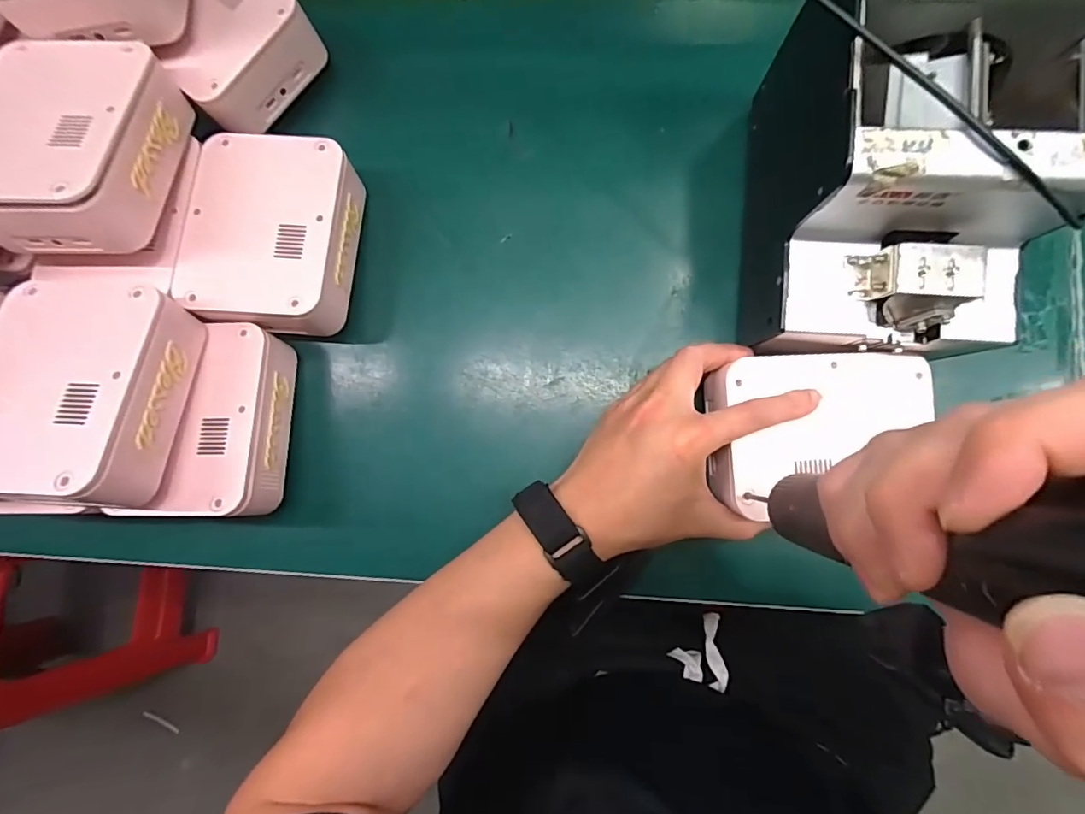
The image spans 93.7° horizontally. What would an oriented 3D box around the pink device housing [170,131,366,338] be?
[{"bbox_3d":[-0.185,-0.119,0.359,0.099,0.059,0.130,5,84,4],"label":"pink device housing"}]

